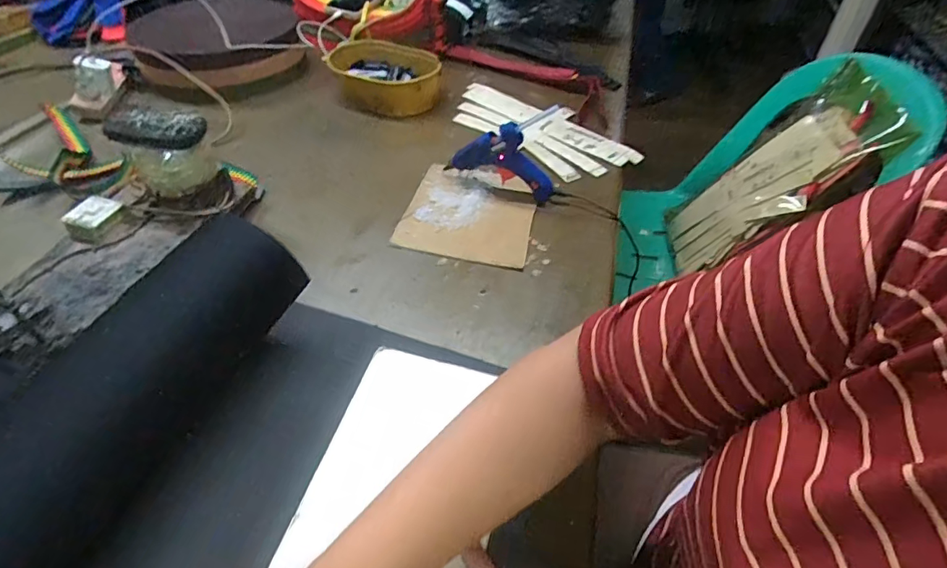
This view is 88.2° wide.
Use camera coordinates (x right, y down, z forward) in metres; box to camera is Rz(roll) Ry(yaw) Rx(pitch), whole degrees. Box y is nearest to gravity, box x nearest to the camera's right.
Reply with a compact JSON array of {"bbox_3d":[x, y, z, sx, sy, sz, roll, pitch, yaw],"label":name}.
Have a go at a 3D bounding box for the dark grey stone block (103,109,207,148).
[{"bbox_3d":[-0.335,-0.167,0.515,0.089,0.031,0.044,10,47,10],"label":"dark grey stone block"}]

